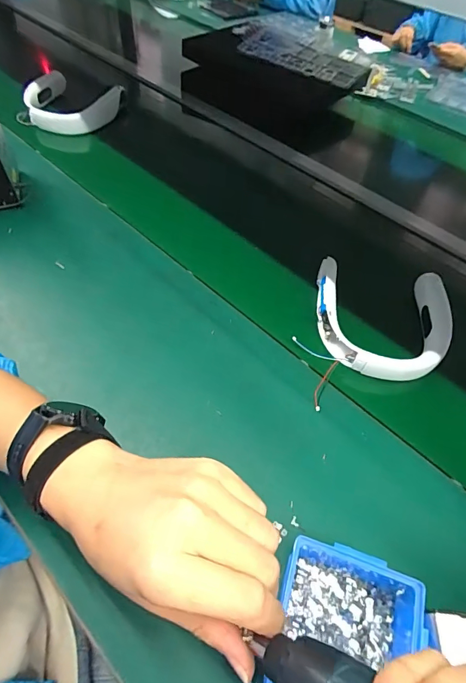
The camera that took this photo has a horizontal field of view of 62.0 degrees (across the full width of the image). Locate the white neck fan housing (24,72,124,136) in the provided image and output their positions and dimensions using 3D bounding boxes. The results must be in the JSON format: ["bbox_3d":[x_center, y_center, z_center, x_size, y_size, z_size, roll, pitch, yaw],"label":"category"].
[{"bbox_3d":[-0.381,-0.540,0.901,0.212,0.082,0.143,26,56,13],"label":"white neck fan housing"}]

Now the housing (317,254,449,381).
[{"bbox_3d":[0.225,-0.047,0.586,0.189,0.056,0.202,11,54,2],"label":"housing"}]

